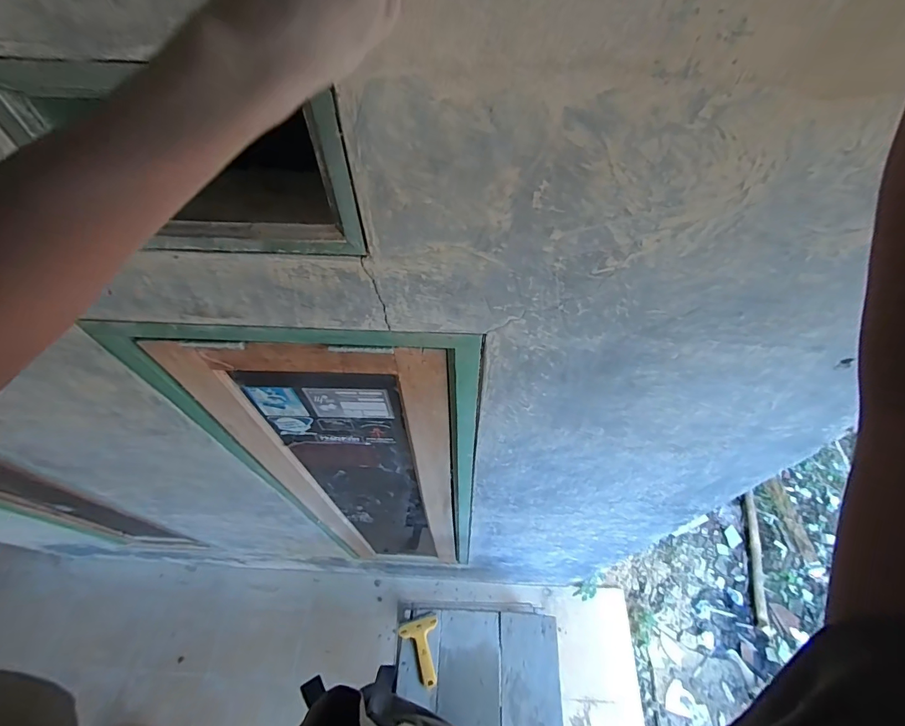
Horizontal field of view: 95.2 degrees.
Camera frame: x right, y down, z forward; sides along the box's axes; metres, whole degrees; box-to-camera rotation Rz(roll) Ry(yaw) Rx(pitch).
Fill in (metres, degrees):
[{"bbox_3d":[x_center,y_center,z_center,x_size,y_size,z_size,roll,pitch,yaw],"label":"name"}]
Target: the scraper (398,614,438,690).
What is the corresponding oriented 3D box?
[{"bbox_3d":[-0.071,0.721,1.029,0.098,0.015,0.141,-15,56,-9],"label":"scraper"}]

